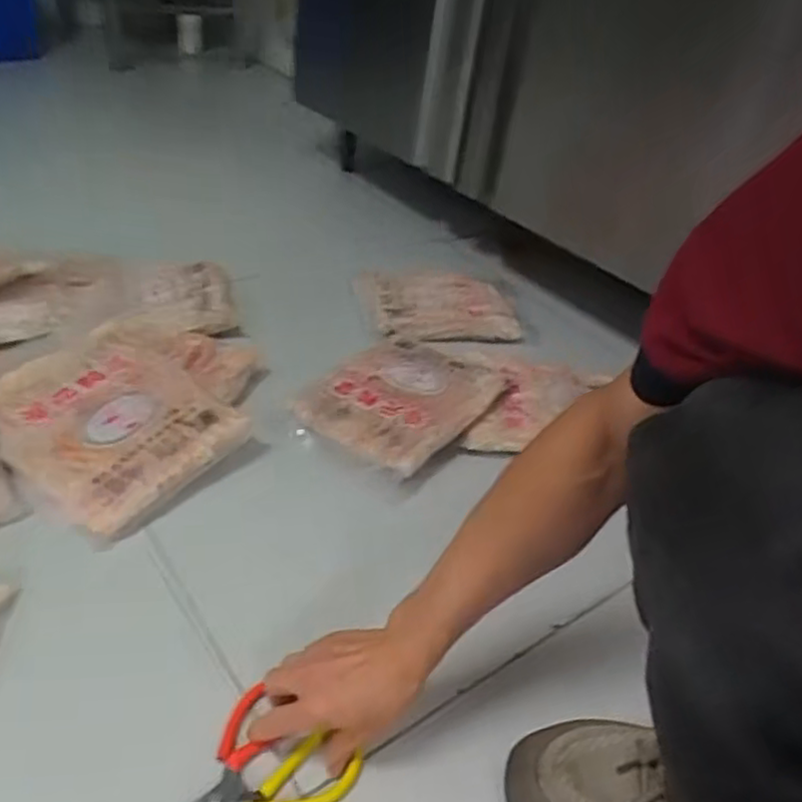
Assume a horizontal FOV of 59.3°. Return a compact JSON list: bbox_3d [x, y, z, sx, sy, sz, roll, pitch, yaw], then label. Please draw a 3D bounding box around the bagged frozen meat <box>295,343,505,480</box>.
[{"bbox_3d":[0.003,-0.010,0.944,0.195,0.031,0.243,28,40,23],"label":"bagged frozen meat"}]

